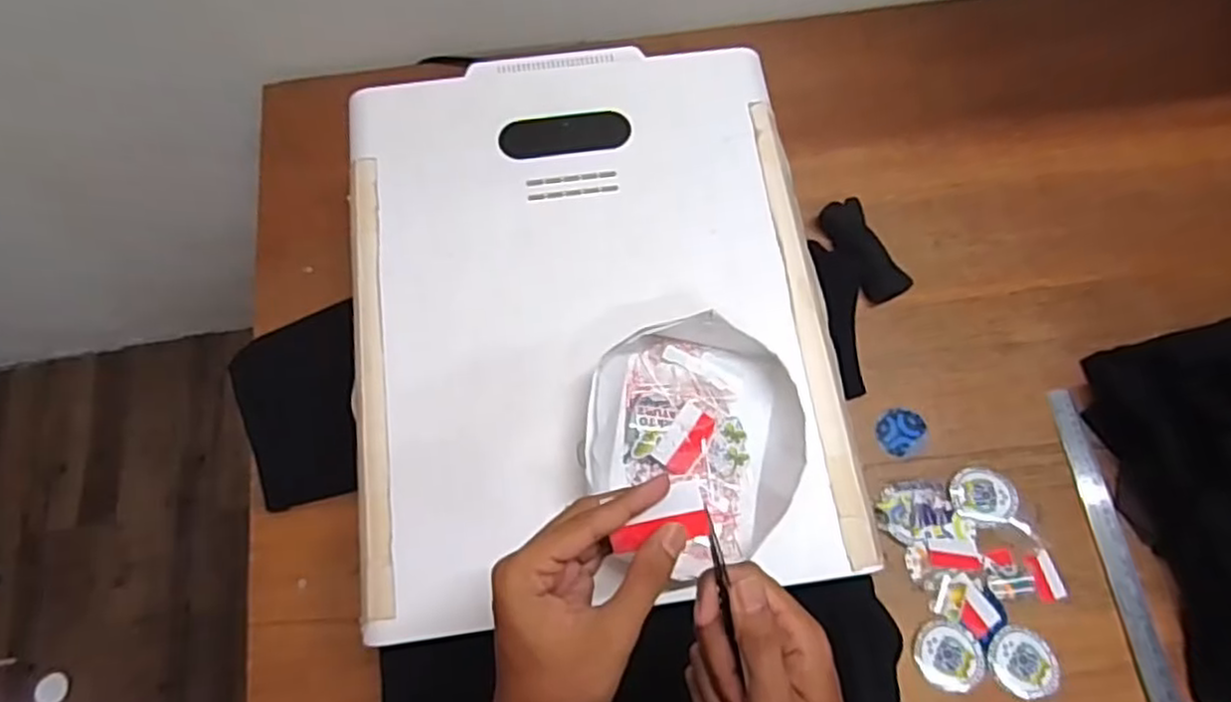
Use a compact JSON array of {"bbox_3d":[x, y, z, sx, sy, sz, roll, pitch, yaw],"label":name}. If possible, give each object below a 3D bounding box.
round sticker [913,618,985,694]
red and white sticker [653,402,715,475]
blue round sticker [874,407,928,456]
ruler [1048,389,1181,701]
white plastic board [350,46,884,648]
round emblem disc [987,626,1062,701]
[{"bbox_3d":[0.317,0.289,0.680,0.066,0.006,0.061,0,70,-1],"label":"round sticker"},{"bbox_3d":[0.055,0.069,0.568,0.030,0.008,0.058,38,72,-4],"label":"red and white sticker"},{"bbox_3d":[0.303,0.085,0.760,0.053,0.004,0.051,-1,70,2],"label":"blue round sticker"},{"bbox_3d":[0.495,0.197,0.713,0.031,0.010,0.324,-8,70,2],"label":"ruler"},{"bbox_3d":[-0.025,-0.046,0.621,0.400,0.028,0.500,-8,71,-4],"label":"white plastic board"},{"bbox_3d":[0.387,0.295,0.678,0.067,0.011,0.056,38,74,12],"label":"round emblem disc"}]

